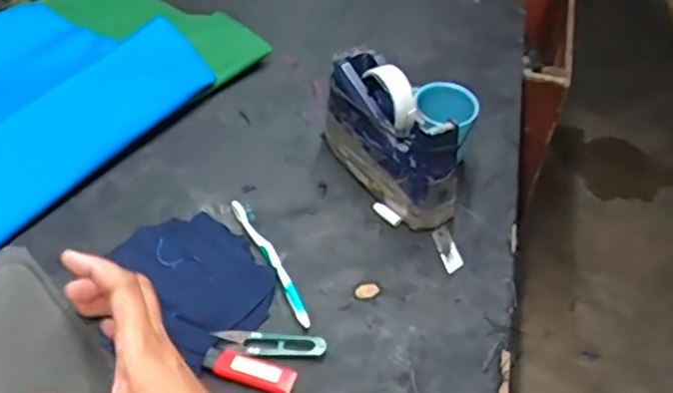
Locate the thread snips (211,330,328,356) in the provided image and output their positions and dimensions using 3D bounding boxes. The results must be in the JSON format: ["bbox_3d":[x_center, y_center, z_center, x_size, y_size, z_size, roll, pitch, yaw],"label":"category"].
[{"bbox_3d":[-0.060,0.131,0.556,0.100,0.005,0.025,4,42,-1],"label":"thread snips"}]

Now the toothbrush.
[{"bbox_3d":[-0.065,0.062,0.629,0.017,0.007,0.174,-18,46,-23],"label":"toothbrush"}]

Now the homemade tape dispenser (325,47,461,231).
[{"bbox_3d":[0.059,-0.068,0.701,0.066,0.115,0.205,-21,48,-26],"label":"homemade tape dispenser"}]

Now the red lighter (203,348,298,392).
[{"bbox_3d":[-0.074,0.149,0.535,0.080,0.007,0.027,13,43,10],"label":"red lighter"}]

